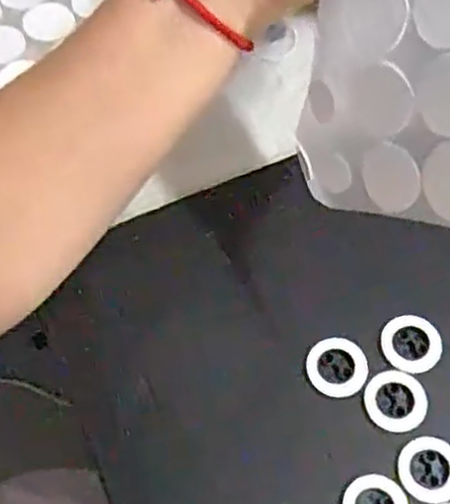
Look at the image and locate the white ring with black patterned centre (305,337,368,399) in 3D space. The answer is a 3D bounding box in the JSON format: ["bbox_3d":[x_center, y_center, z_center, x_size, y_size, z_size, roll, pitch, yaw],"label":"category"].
[{"bbox_3d":[0.054,0.056,0.362,0.028,0.007,0.028,-2,62,3],"label":"white ring with black patterned centre"}]

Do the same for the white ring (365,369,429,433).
[{"bbox_3d":[0.081,0.071,0.355,0.028,0.006,0.027,-2,62,3],"label":"white ring"}]

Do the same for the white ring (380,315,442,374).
[{"bbox_3d":[0.091,0.046,0.368,0.028,0.010,0.028,-2,62,3],"label":"white ring"}]

